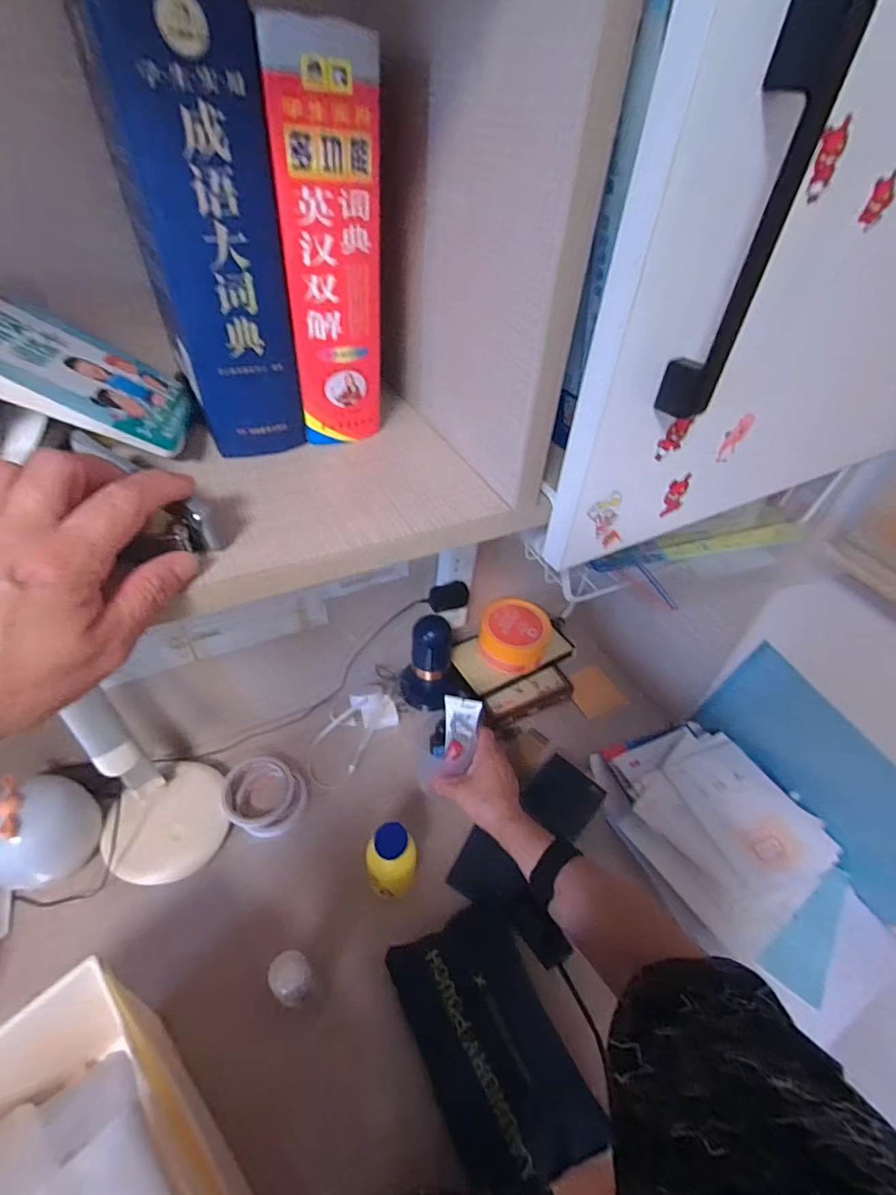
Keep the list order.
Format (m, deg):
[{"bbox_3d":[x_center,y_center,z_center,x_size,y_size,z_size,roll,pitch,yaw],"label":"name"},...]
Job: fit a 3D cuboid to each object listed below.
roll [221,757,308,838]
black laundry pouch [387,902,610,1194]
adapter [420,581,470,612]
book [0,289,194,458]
[{"bbox_3d":[-0.247,0.264,0.672,0.111,0.030,0.089,23,47,19],"label":"roll"},{"bbox_3d":[0.041,0.428,0.490,0.125,0.038,0.203,-18,48,-21],"label":"black laundry pouch"},{"bbox_3d":[-0.002,-0.003,0.722,0.062,0.030,0.033,-8,45,-12],"label":"adapter"},{"bbox_3d":[-0.239,-0.141,0.309,0.145,0.017,0.104,21,34,-32],"label":"book"}]

